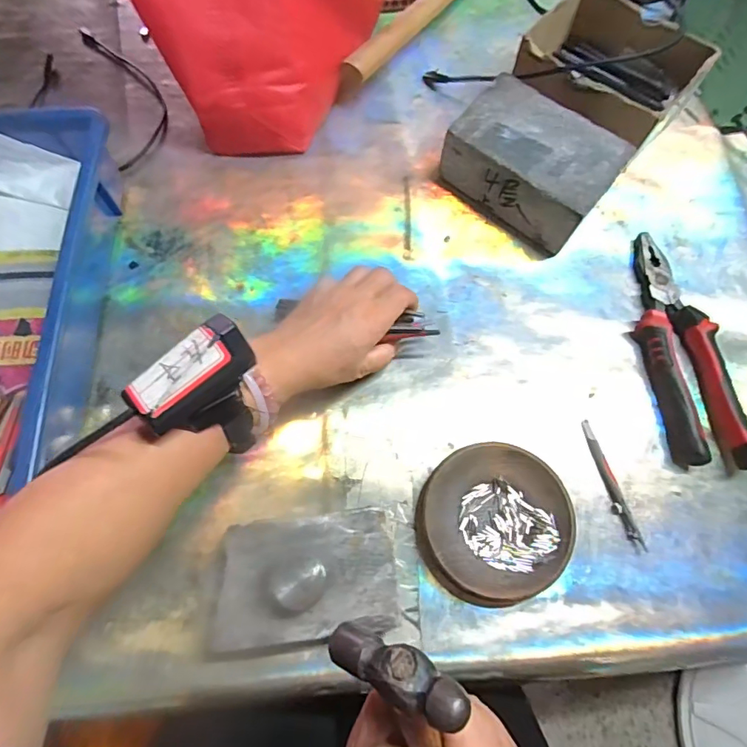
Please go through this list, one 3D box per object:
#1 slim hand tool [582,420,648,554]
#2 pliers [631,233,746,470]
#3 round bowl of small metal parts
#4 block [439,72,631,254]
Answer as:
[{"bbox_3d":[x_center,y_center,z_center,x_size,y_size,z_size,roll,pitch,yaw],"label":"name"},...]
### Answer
[{"bbox_3d":[0.189,0.087,0.384,0.010,0.008,0.105,-14,70,-5],"label":"slim hand tool"},{"bbox_3d":[0.266,-0.028,0.418,0.068,0.028,0.216,-6,70,-3],"label":"pliers"},{"bbox_3d":[0.093,0.114,0.371,0.115,0.018,0.112,0,69,0],"label":"round bowl of small metal parts"},{"bbox_3d":[0.153,-0.202,0.465,0.146,0.060,0.106,40,74,13],"label":"block"}]

